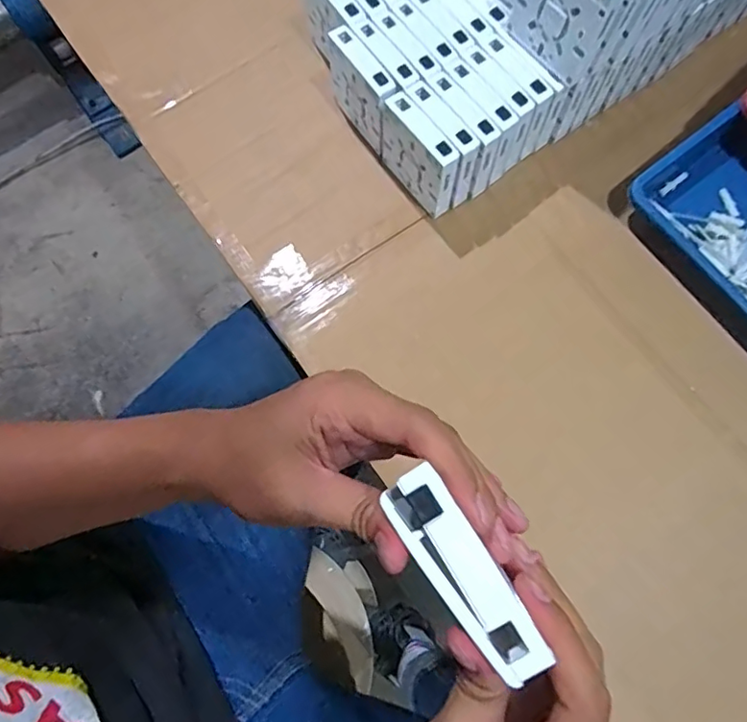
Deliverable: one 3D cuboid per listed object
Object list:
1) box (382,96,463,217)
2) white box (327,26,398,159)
[{"bbox_3d":[0.043,-0.189,0.528,0.025,0.083,0.087,-34,76,-8],"label":"box"},{"bbox_3d":[-0.010,-0.261,0.551,0.025,0.085,0.088,-34,76,-8],"label":"white box"}]

